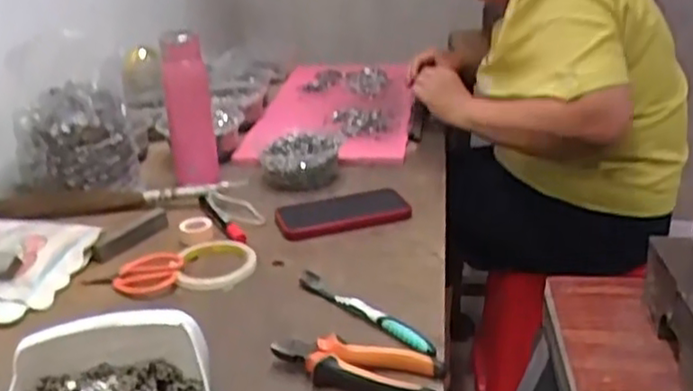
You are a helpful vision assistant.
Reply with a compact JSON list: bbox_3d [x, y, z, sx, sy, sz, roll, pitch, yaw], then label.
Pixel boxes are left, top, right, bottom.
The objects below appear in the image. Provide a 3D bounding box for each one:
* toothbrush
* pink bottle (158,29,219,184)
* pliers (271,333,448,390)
[{"bbox_3d":[0.015,0.112,0.699,0.184,0.014,0.015,20,33,40],"label":"toothbrush"},{"bbox_3d":[-0.226,-0.122,1.014,0.061,0.197,0.051,-12,25,-18],"label":"pink bottle"},{"bbox_3d":[0.008,0.147,0.611,0.147,0.024,0.055,5,26,17],"label":"pliers"}]

